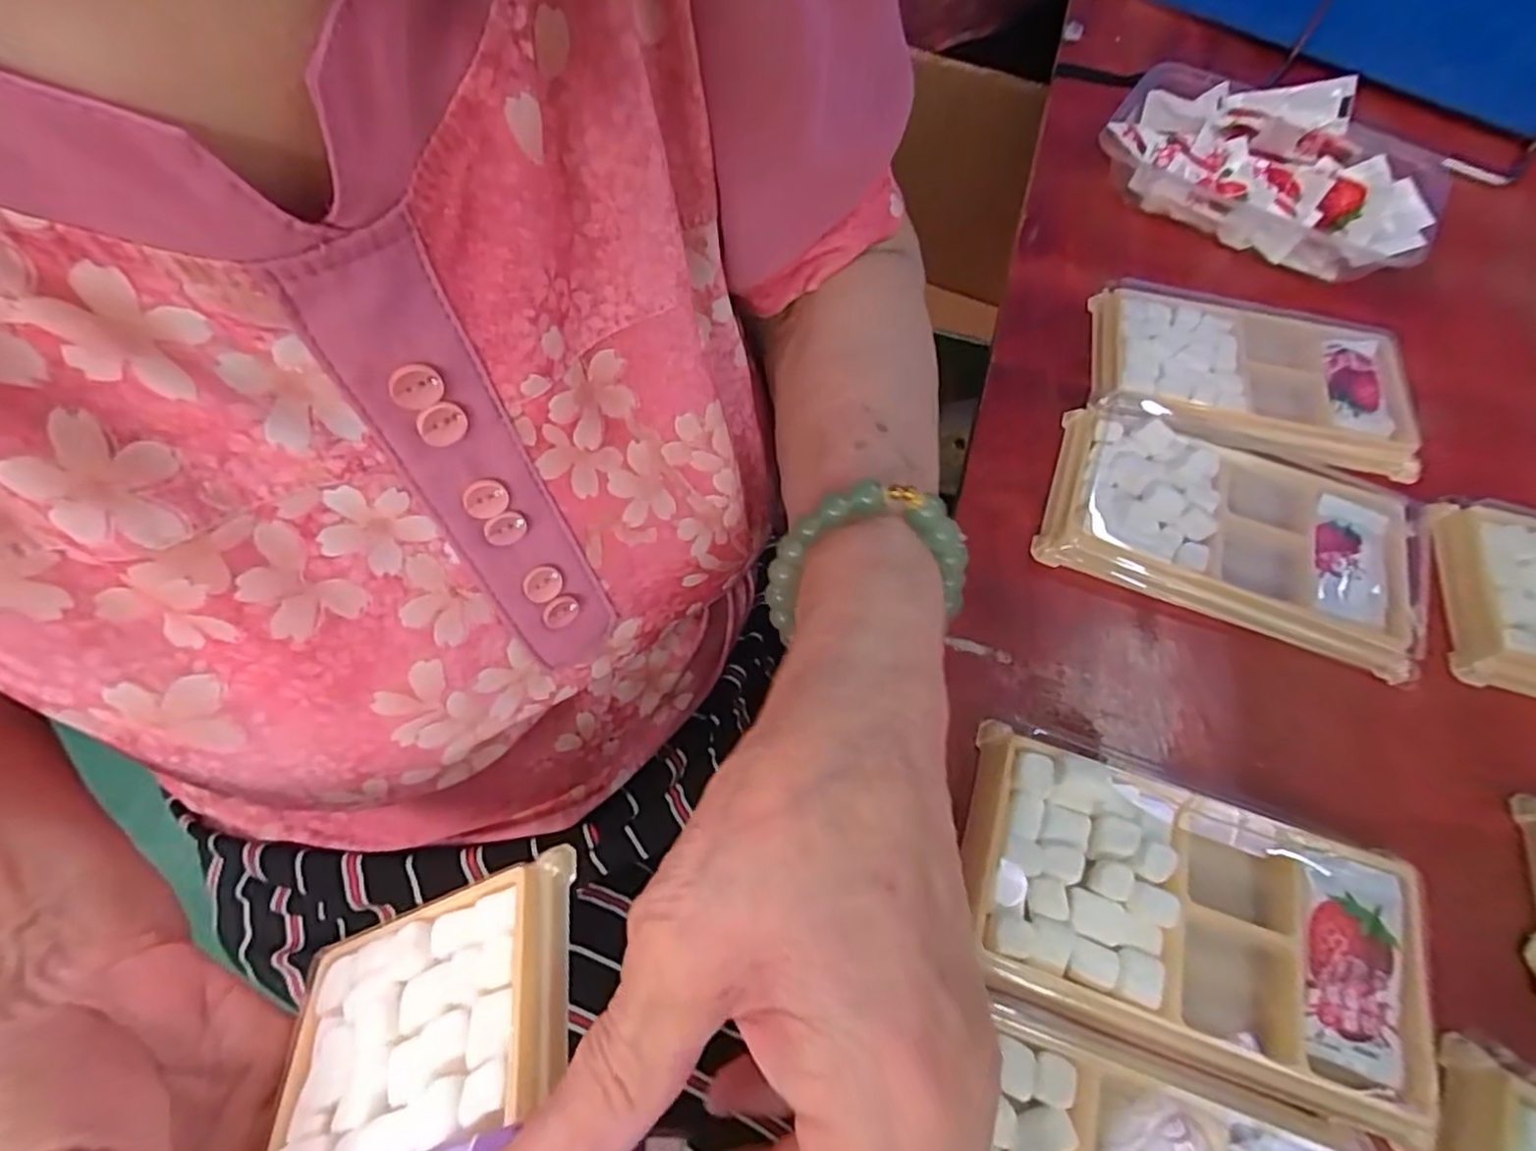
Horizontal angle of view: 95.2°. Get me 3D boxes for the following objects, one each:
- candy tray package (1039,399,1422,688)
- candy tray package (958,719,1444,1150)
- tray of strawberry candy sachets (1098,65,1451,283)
[{"bbox_3d":[0.185,-0.023,0.280,0.138,0.017,0.083,19,67,9],"label":"candy tray package"},{"bbox_3d":[0.126,0.103,0.214,0.136,0.014,0.079,17,67,9],"label":"candy tray package"},{"bbox_3d":[0.267,-0.220,0.376,0.164,0.033,0.104,32,70,14],"label":"tray of strawberry candy sachets"}]

